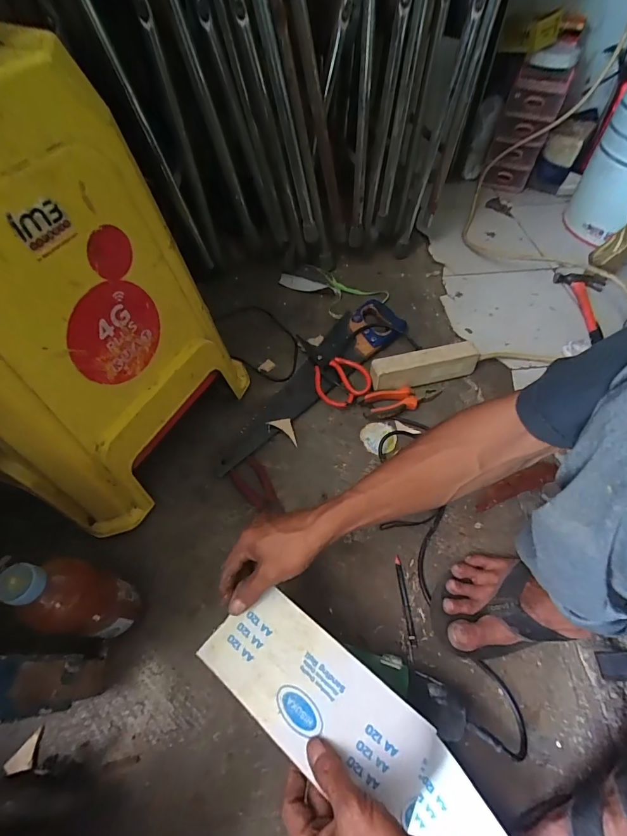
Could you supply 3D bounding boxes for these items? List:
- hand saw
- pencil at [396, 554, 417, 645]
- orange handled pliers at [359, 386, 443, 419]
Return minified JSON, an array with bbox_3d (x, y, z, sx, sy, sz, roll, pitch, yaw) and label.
[{"bbox_3d":[-0.009,-0.087,0.708,0.471,0.028,0.116,-38,65,-23],"label":"hand saw"},{"bbox_3d":[0.125,0.248,0.518,0.009,0.007,0.110,-5,55,-1],"label":"pencil"},{"bbox_3d":[0.161,-0.037,0.684,0.158,0.024,0.049,-16,56,-9],"label":"orange handled pliers"}]

